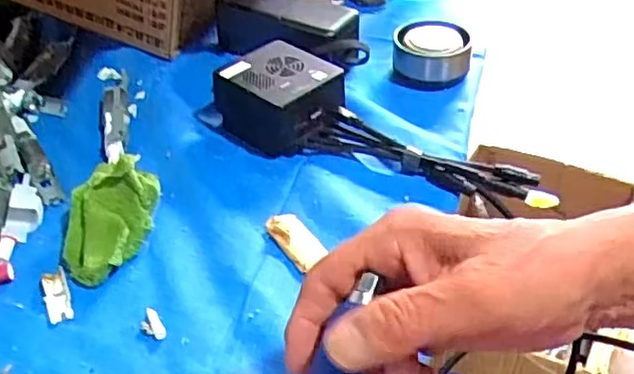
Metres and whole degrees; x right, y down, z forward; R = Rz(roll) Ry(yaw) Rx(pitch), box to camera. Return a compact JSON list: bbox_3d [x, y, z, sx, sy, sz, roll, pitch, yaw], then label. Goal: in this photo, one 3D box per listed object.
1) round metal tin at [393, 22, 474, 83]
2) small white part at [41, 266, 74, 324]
[{"bbox_3d":[0.101,-0.118,0.605,0.064,0.037,0.068,-1,40,0],"label":"round metal tin"},{"bbox_3d":[-0.159,0.065,0.412,0.015,0.004,0.039,-15,42,-17],"label":"small white part"}]

